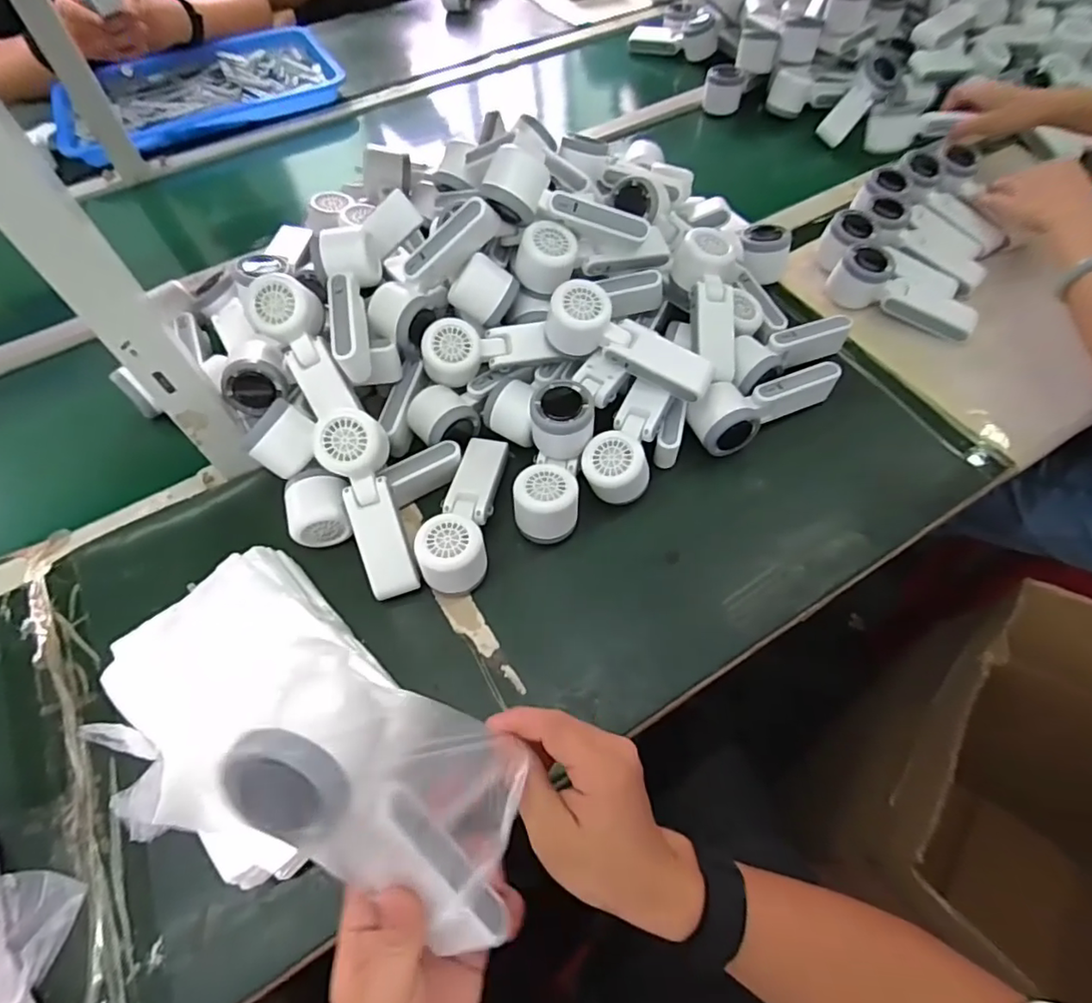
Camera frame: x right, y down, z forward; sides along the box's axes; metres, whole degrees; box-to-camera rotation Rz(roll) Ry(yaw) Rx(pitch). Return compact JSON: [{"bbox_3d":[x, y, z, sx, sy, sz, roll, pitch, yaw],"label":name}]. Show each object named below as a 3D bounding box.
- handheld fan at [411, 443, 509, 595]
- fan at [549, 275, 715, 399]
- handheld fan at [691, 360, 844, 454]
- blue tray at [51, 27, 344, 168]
[{"bbox_3d":[-0.075,0.004,0.539,0.054,0.055,0.158,5,60,5],"label":"handheld fan"},{"bbox_3d":[0.076,-0.148,0.556,0.163,0.054,0.063,26,62,-6],"label":"fan"},{"bbox_3d":[0.224,-0.103,0.591,0.163,0.051,0.052,-25,62,-12],"label":"handheld fan"},{"bbox_3d":[-0.617,-0.723,1.039,0.482,0.060,0.324,-34,64,-17],"label":"blue tray"}]

